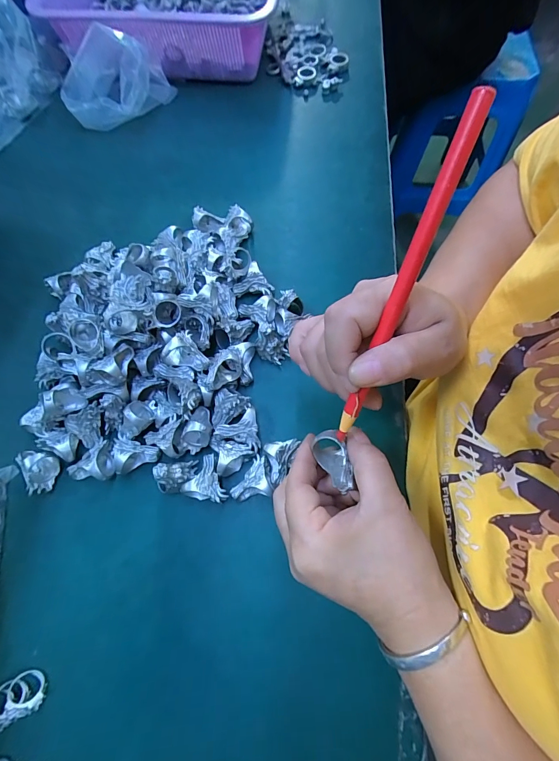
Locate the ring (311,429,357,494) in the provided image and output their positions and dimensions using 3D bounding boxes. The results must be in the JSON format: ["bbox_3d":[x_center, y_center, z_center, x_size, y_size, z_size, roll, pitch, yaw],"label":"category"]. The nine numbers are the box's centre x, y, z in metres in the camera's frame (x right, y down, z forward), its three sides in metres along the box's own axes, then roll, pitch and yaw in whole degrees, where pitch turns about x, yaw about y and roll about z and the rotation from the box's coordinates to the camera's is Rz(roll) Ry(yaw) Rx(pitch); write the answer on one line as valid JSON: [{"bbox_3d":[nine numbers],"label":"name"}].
[{"bbox_3d":[0.035,0.052,0.221,0.016,0.026,0.038,-18,69,-5],"label":"ring"}]

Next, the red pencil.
[{"bbox_3d":[0.058,-0.039,0.172,0.009,0.010,0.170,22,115,11],"label":"red pencil"}]

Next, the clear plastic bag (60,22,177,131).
[{"bbox_3d":[-0.195,-0.355,0.412,0.129,0.073,0.053,-21,69,-6],"label":"clear plastic bag"}]

